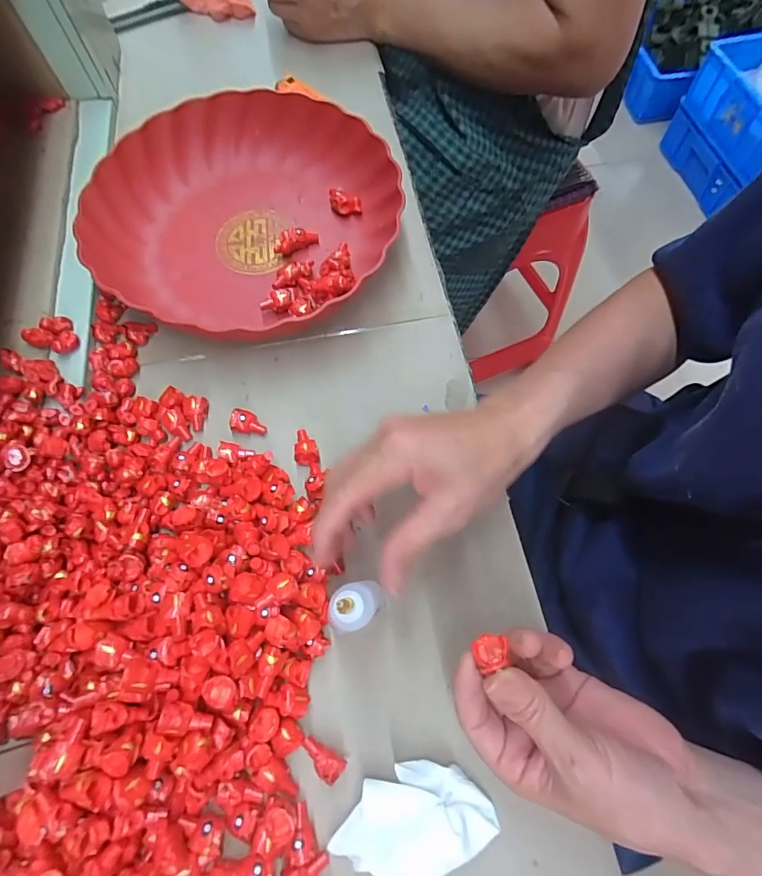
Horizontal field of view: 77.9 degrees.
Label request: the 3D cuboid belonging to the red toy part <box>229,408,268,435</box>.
[{"bbox_3d":[-0.095,-0.011,0.340,0.024,0.014,0.016,2,67,1],"label":"red toy part"}]

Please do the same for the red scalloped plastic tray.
[{"bbox_3d":[-0.110,-0.183,0.388,0.245,0.047,0.224,-7,67,-3],"label":"red scalloped plastic tray"}]

